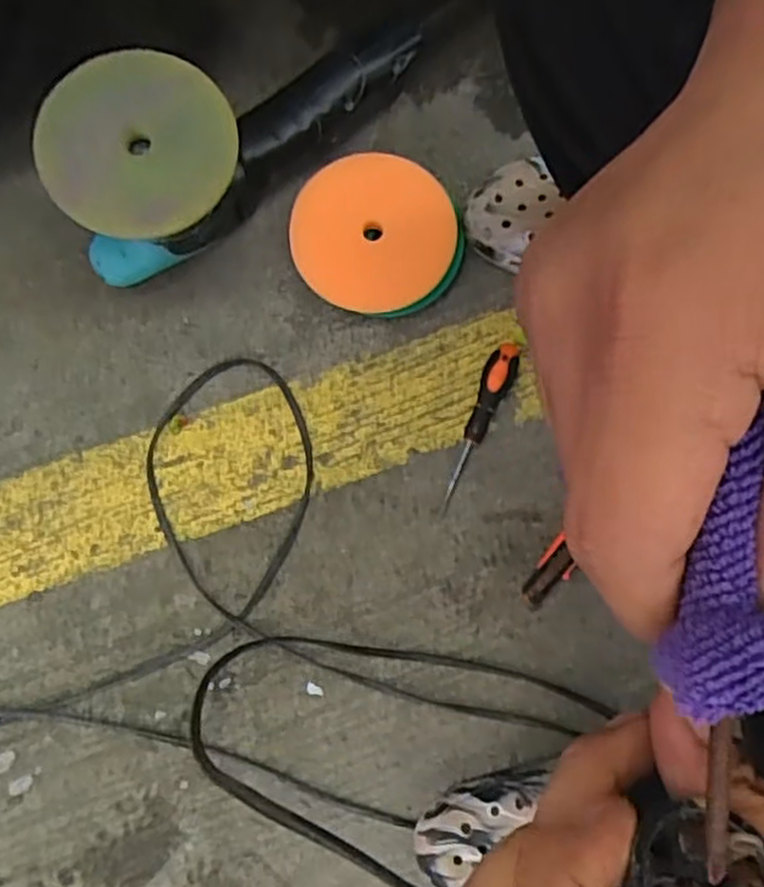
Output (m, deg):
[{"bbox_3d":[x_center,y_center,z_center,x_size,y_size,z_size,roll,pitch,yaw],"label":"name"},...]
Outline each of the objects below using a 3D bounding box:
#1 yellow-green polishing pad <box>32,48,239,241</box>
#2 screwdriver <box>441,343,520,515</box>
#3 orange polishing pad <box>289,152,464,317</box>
[{"bbox_3d":[-0.175,-0.214,0.540,0.128,0.020,0.134,20,86,-10],"label":"yellow-green polishing pad"},{"bbox_3d":[0.085,-0.016,0.671,0.026,0.022,0.152,22,97,5],"label":"screwdriver"},{"bbox_3d":[-0.004,-0.182,0.659,0.145,0.019,0.135,-7,94,-5],"label":"orange polishing pad"}]

